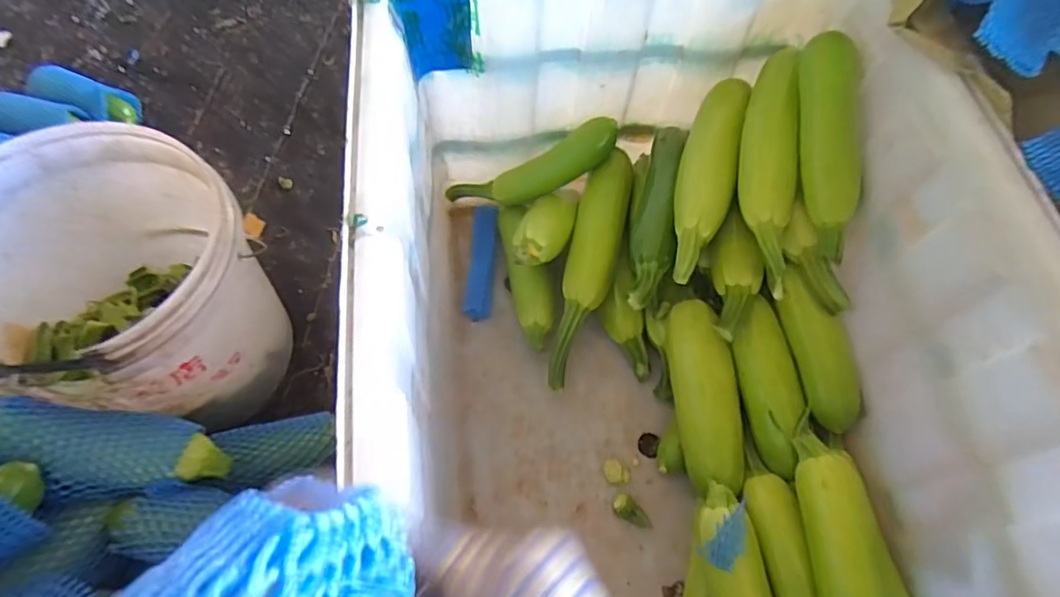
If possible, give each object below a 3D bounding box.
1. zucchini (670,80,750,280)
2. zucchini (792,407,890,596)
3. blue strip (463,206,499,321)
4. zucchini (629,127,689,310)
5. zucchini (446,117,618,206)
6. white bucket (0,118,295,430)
[{"bbox_3d":[0.192,-0.135,0.626,0.057,0.046,0.248,12,63,4],"label":"zucchini"},{"bbox_3d":[0.276,0.216,0.512,0.046,0.048,0.223,0,63,-2],"label":"zucchini"},{"bbox_3d":[-0.063,-0.051,0.767,0.034,0.017,0.166,3,63,-1],"label":"blue strip"},{"bbox_3d":[0.146,-0.108,0.665,0.044,0.045,0.244,11,63,3],"label":"zucchini"},{"bbox_3d":[0.006,-0.160,0.748,0.233,0.048,0.045,-19,62,21],"label":"zucchini"},{"bbox_3d":[-0.397,-0.005,0.582,0.254,0.211,0.250,20,64,8],"label":"white bucket"}]

